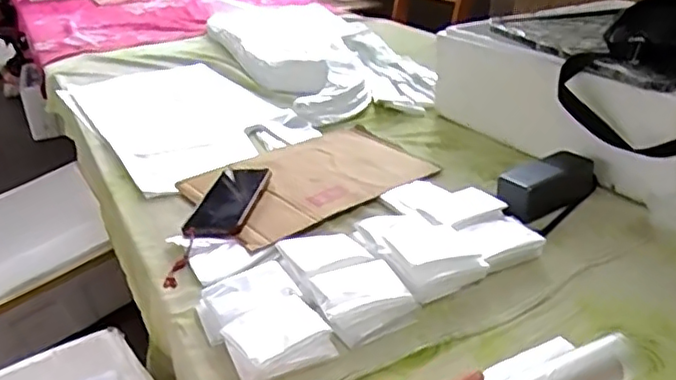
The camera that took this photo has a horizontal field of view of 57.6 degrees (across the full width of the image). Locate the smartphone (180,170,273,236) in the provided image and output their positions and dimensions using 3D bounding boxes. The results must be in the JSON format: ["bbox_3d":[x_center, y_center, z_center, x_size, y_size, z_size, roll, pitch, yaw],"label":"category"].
[{"bbox_3d":[-0.146,0.014,0.827,0.077,0.016,0.157,6,38,12],"label":"smartphone"}]

